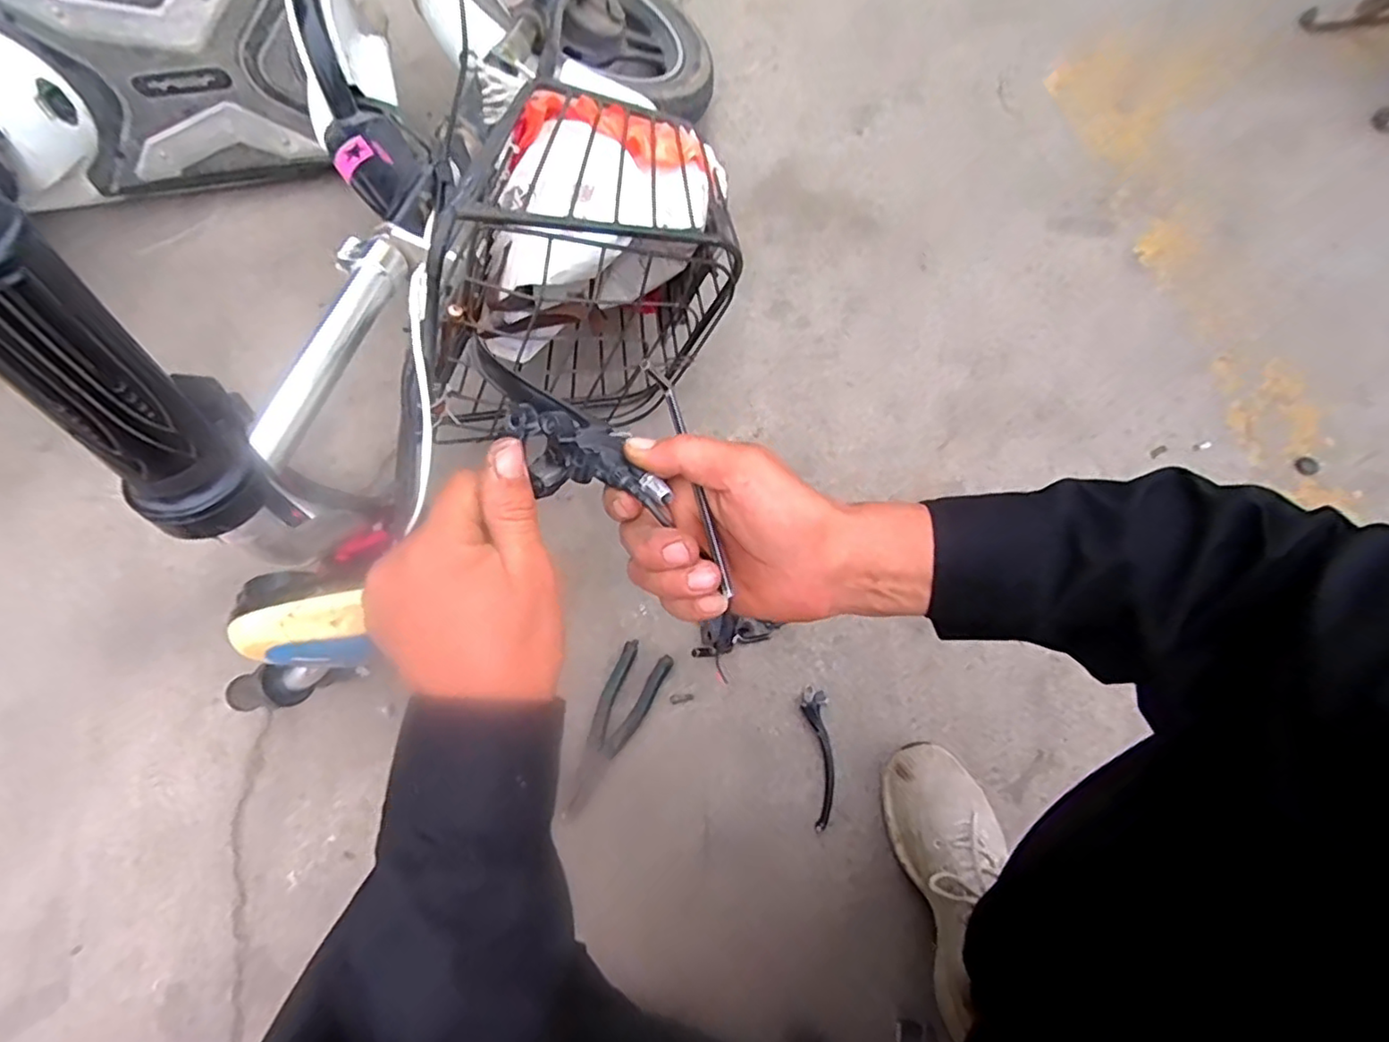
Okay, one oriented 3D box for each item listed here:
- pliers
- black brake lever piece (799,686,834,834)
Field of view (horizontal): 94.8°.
[{"bbox_3d":[-0.093,0.223,0.687,0.054,0.023,0.188,29,75,6],"label":"pliers"},{"bbox_3d":[0.134,0.252,0.681,0.027,0.008,0.143,-3,74,-3],"label":"black brake lever piece"}]

